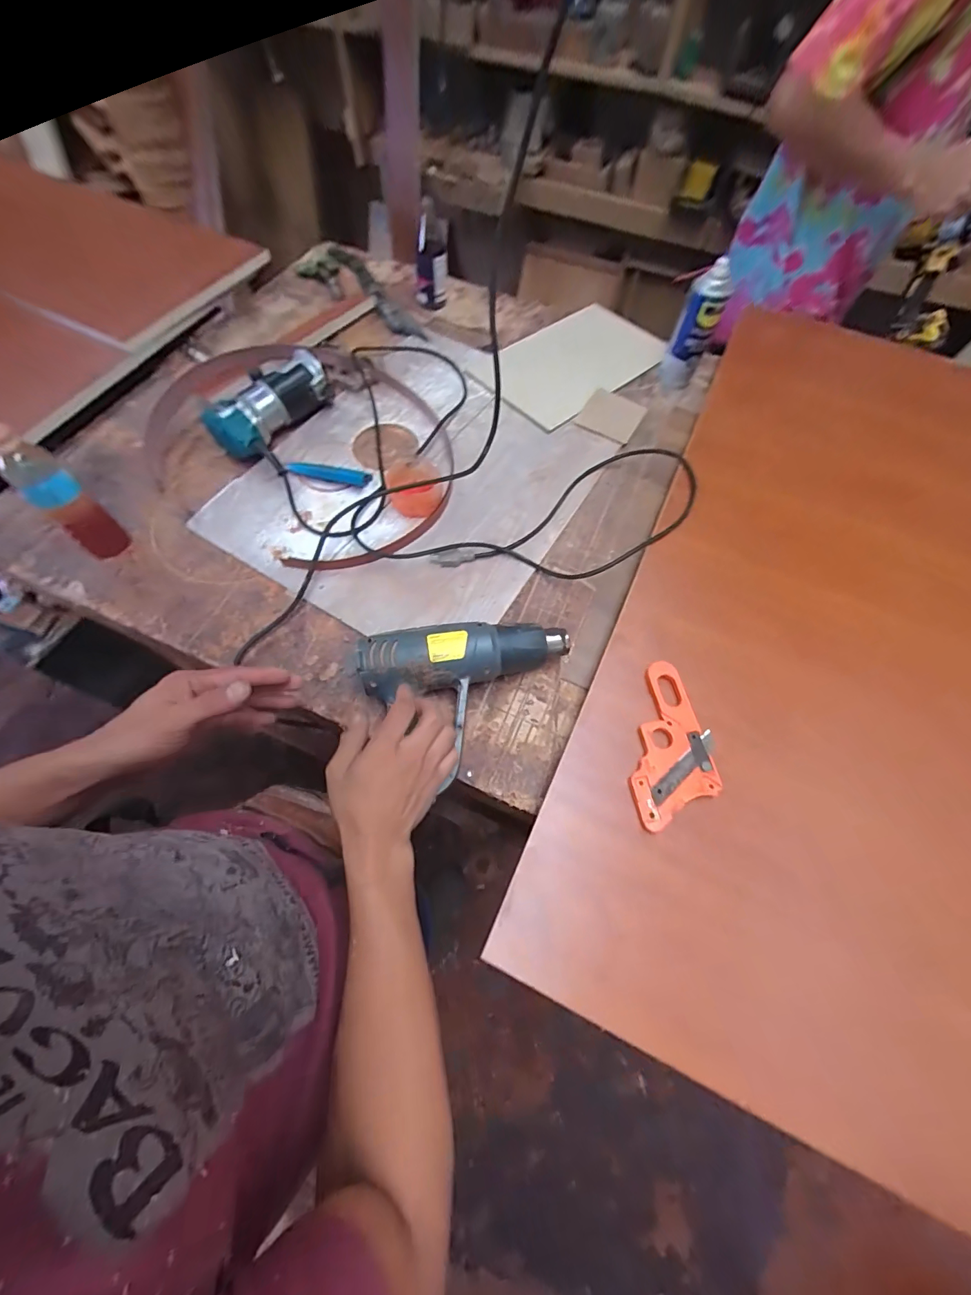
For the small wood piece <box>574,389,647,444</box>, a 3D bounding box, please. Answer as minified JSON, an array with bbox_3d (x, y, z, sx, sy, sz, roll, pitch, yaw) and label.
[{"bbox_3d":[0.222,-0.407,0.792,0.097,0.007,0.105,32,67,12],"label":"small wood piece"}]

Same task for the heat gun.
[{"bbox_3d":[-0.016,0.057,0.535,0.248,0.082,0.171,-8,64,-12],"label":"heat gun"}]

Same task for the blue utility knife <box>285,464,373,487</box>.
[{"bbox_3d":[-0.245,-0.275,0.713,0.132,0.017,0.022,13,64,4],"label":"blue utility knife"}]

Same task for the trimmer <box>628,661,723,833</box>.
[{"bbox_3d":[0.209,0.105,0.493,0.086,0.009,0.184,12,64,3],"label":"trimmer"}]

